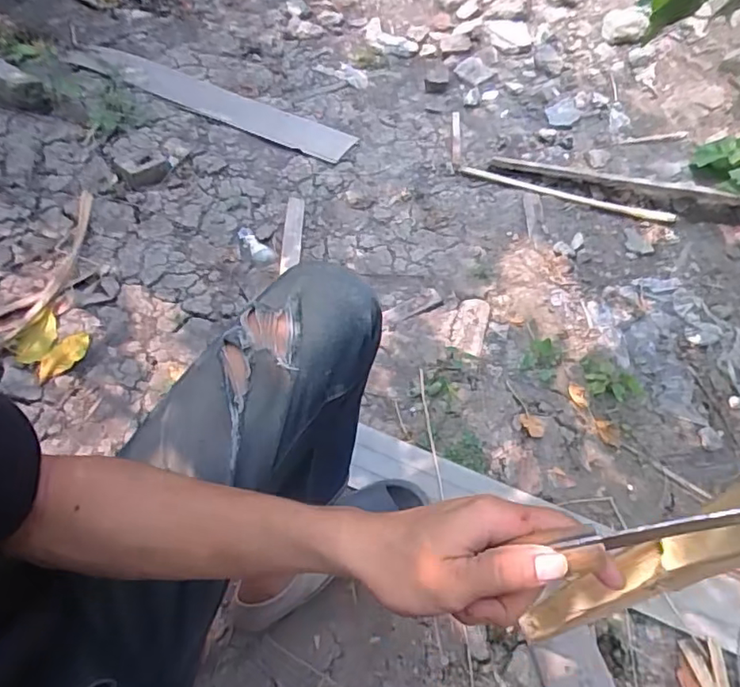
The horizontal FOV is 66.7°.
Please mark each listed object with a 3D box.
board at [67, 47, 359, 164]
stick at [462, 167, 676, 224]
[{"bbox_3d":[-0.429,-0.653,1.488,0.833,0.019,0.119,24,57,11],"label":"board"},{"bbox_3d":[0.471,-0.366,1.365,0.511,0.009,0.026,17,55,9],"label":"stick"}]

